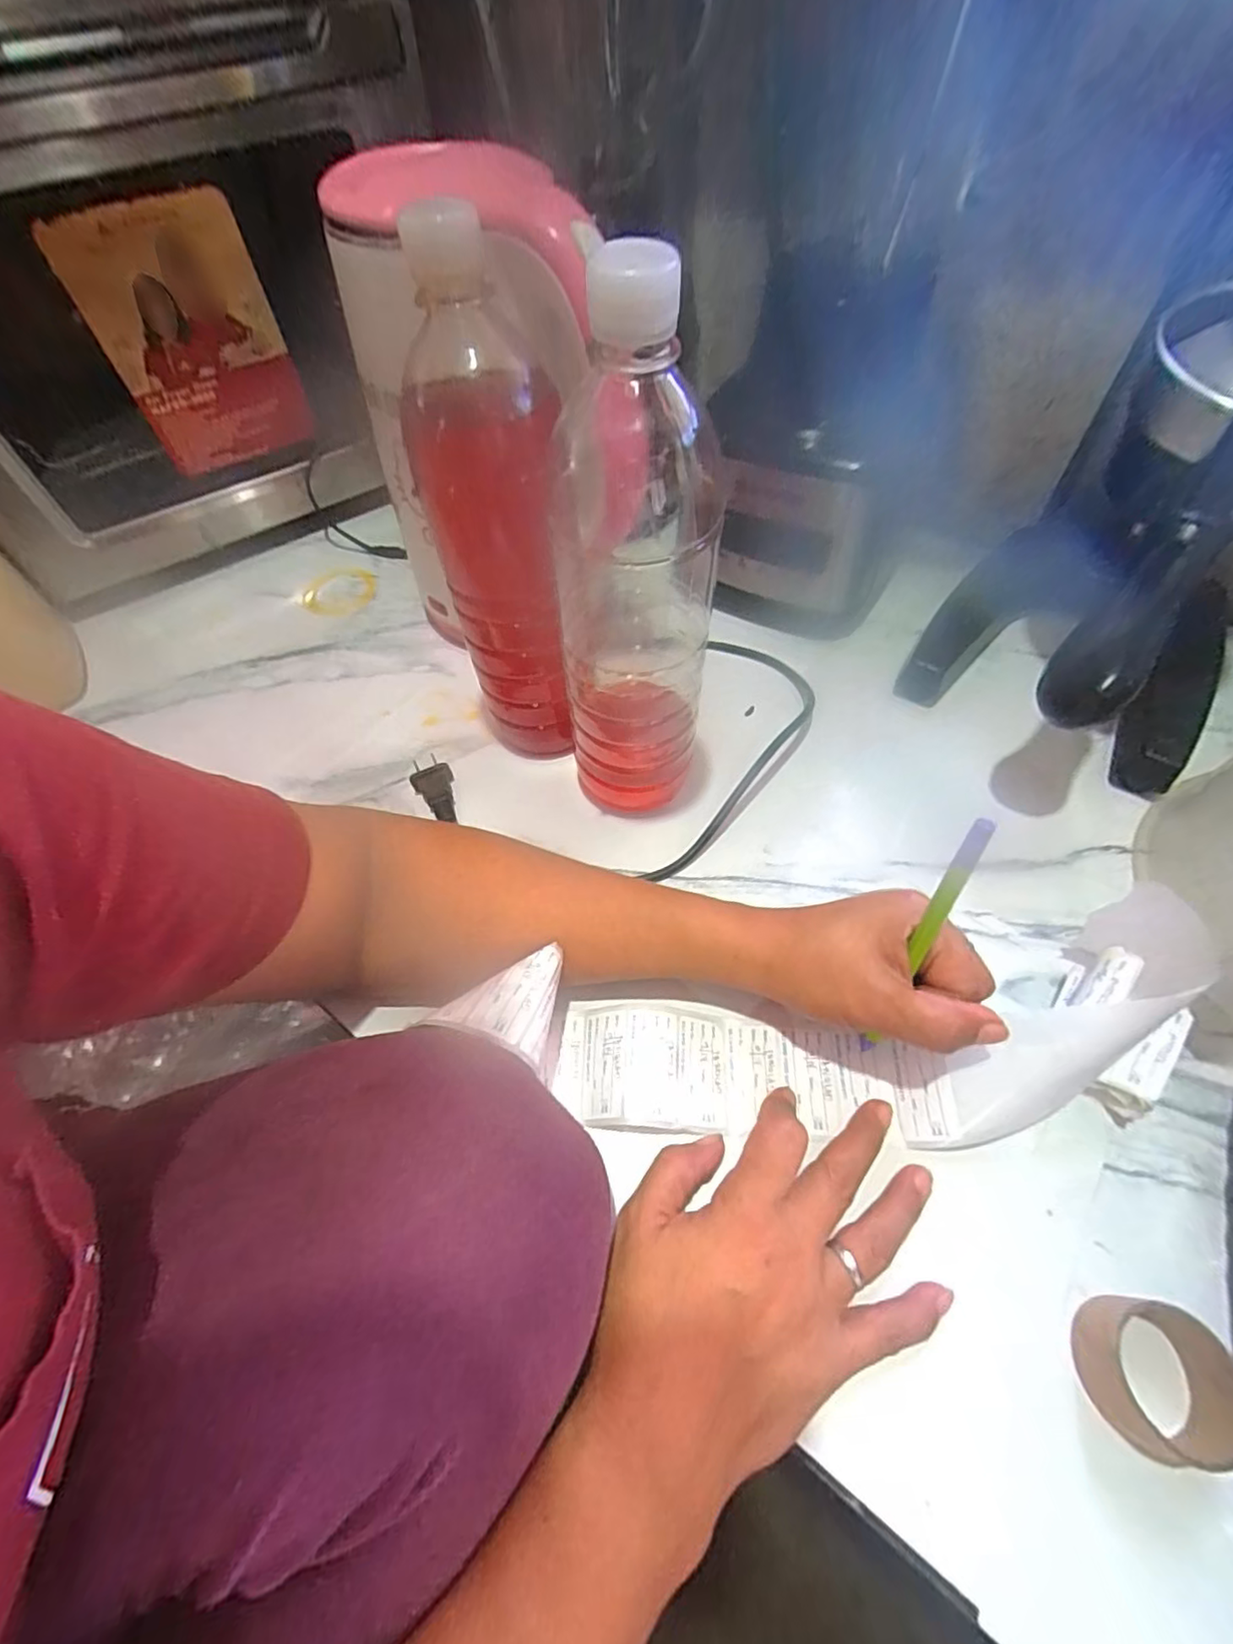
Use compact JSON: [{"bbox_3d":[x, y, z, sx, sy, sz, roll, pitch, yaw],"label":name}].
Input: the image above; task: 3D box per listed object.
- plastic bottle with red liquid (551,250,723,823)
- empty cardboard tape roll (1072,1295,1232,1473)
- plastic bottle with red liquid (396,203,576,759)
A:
[{"bbox_3d":[0.008,-0.102,0.303,0.073,0.268,0.061,-7,56,-1],"label":"plastic bottle with red liquid"},{"bbox_3d":[0.201,0.208,0.229,0.044,0.030,0.048,-2,56,3],"label":"empty cardboard tape roll"},{"bbox_3d":[-0.059,-0.138,0.335,0.074,0.264,0.065,-8,56,-2],"label":"plastic bottle with red liquid"}]

